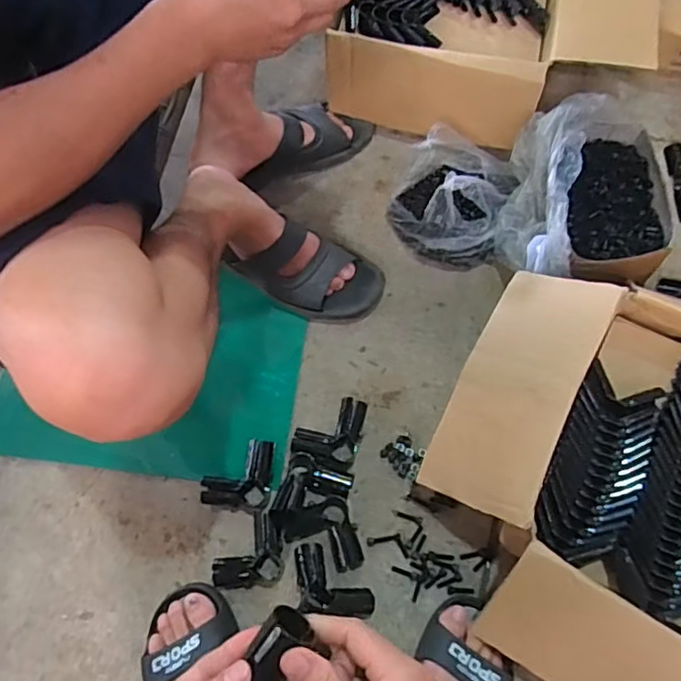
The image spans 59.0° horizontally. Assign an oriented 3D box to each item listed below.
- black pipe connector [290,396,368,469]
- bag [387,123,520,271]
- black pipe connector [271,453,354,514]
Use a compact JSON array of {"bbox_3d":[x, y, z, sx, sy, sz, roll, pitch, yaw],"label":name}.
[{"bbox_3d":[-0.012,0.113,0.767,0.078,0.033,0.087,16,71,8],"label":"black pipe connector"},{"bbox_3d":[0.157,-0.208,0.833,0.156,0.113,0.173,22,72,10],"label":"bag"},{"bbox_3d":[-0.033,0.185,0.735,0.079,0.035,0.072,19,71,9],"label":"black pipe connector"}]

